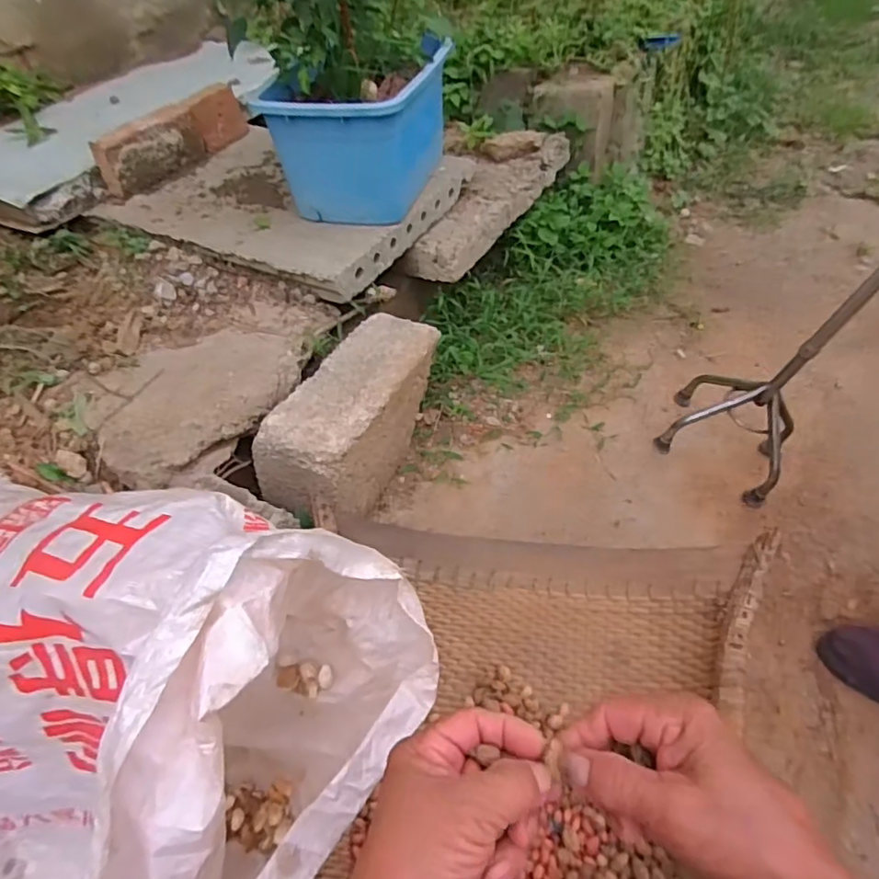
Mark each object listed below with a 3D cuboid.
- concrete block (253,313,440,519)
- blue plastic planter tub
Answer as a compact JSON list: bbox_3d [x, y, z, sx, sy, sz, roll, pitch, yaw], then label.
[{"bbox_3d":[-0.132,-0.037,0.975,0.149,0.186,0.384,14,49,15],"label":"concrete block"},{"bbox_3d":[-0.143,-0.561,1.089,0.263,0.215,0.300,10,48,12],"label":"blue plastic planter tub"}]

